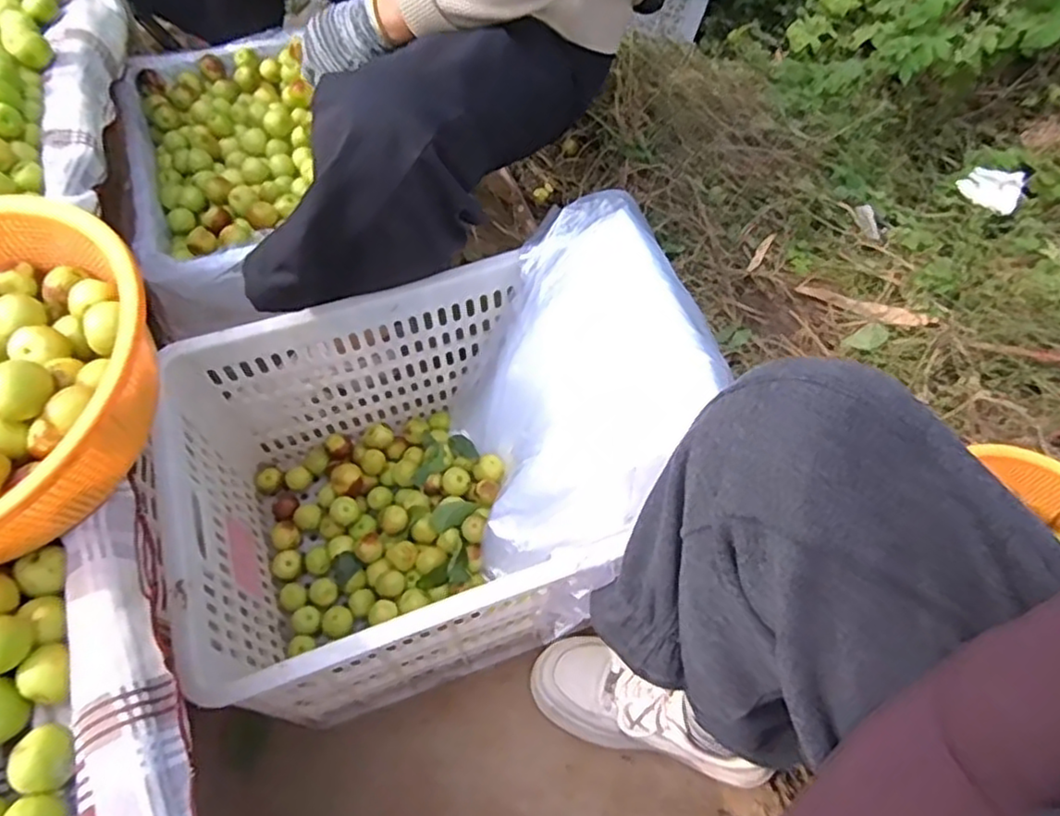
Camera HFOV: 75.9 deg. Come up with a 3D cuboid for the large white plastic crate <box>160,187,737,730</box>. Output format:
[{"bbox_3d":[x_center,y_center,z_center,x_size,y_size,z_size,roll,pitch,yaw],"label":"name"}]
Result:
[{"bbox_3d":[-0.060,0.067,0.726,0.535,0.277,0.356,-19,61,-12],"label":"large white plastic crate"}]

